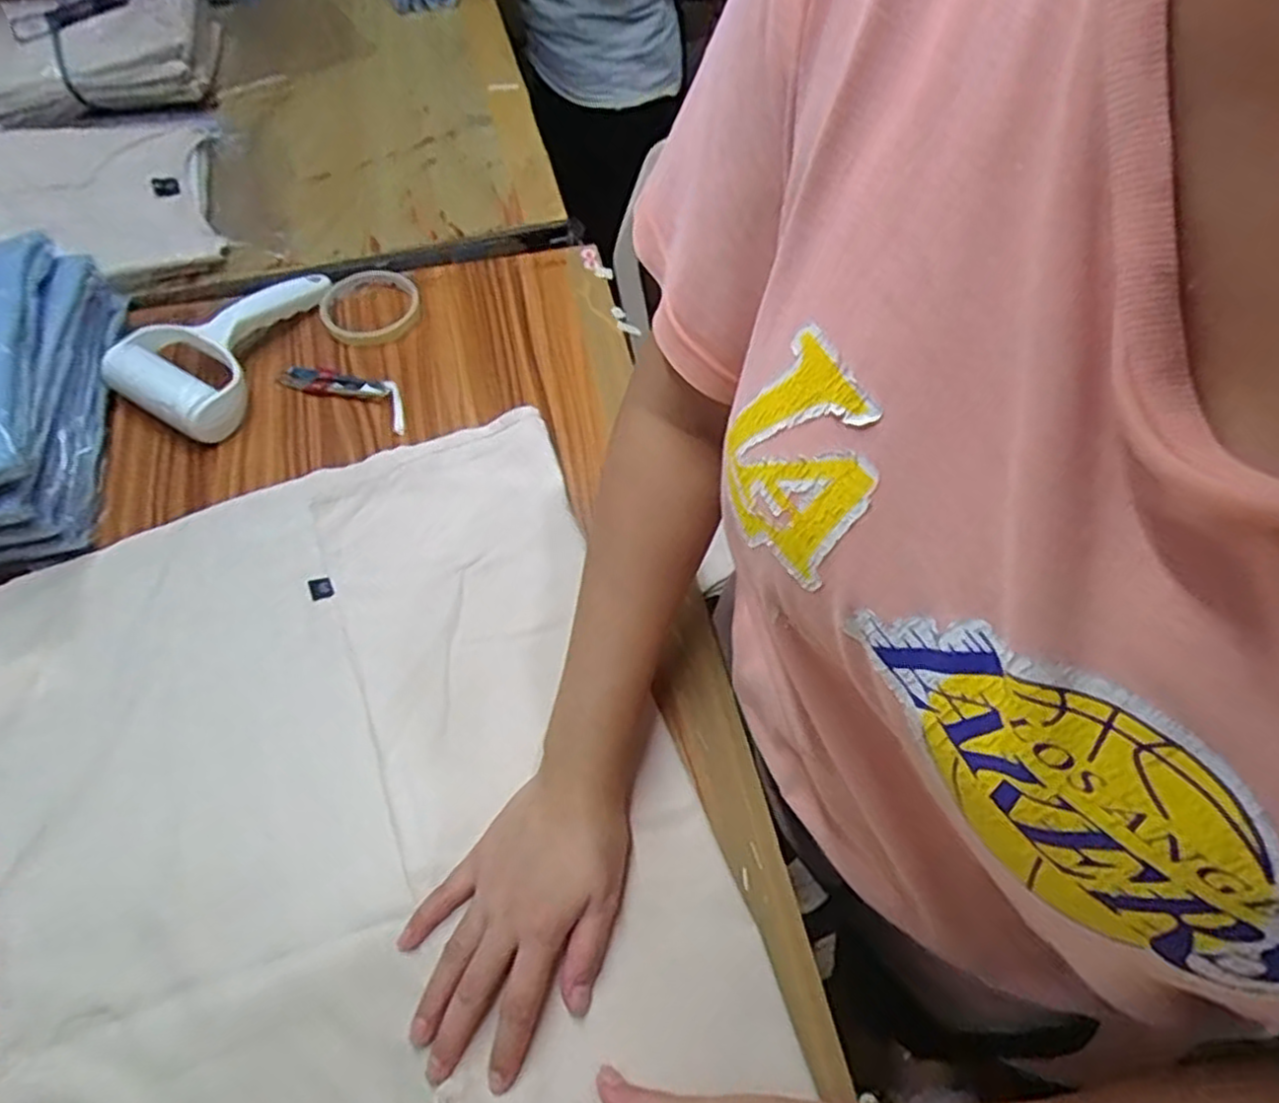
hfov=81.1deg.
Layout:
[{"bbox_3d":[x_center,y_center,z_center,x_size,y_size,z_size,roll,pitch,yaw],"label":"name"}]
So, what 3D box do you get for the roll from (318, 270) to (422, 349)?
[{"bbox_3d":[-0.242,-0.221,0.672,0.087,0.013,0.091,0,57,0],"label":"roll"}]

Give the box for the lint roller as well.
[{"bbox_3d":[-0.337,-0.180,0.631,0.114,0.043,0.191,27,61,17],"label":"lint roller"}]

